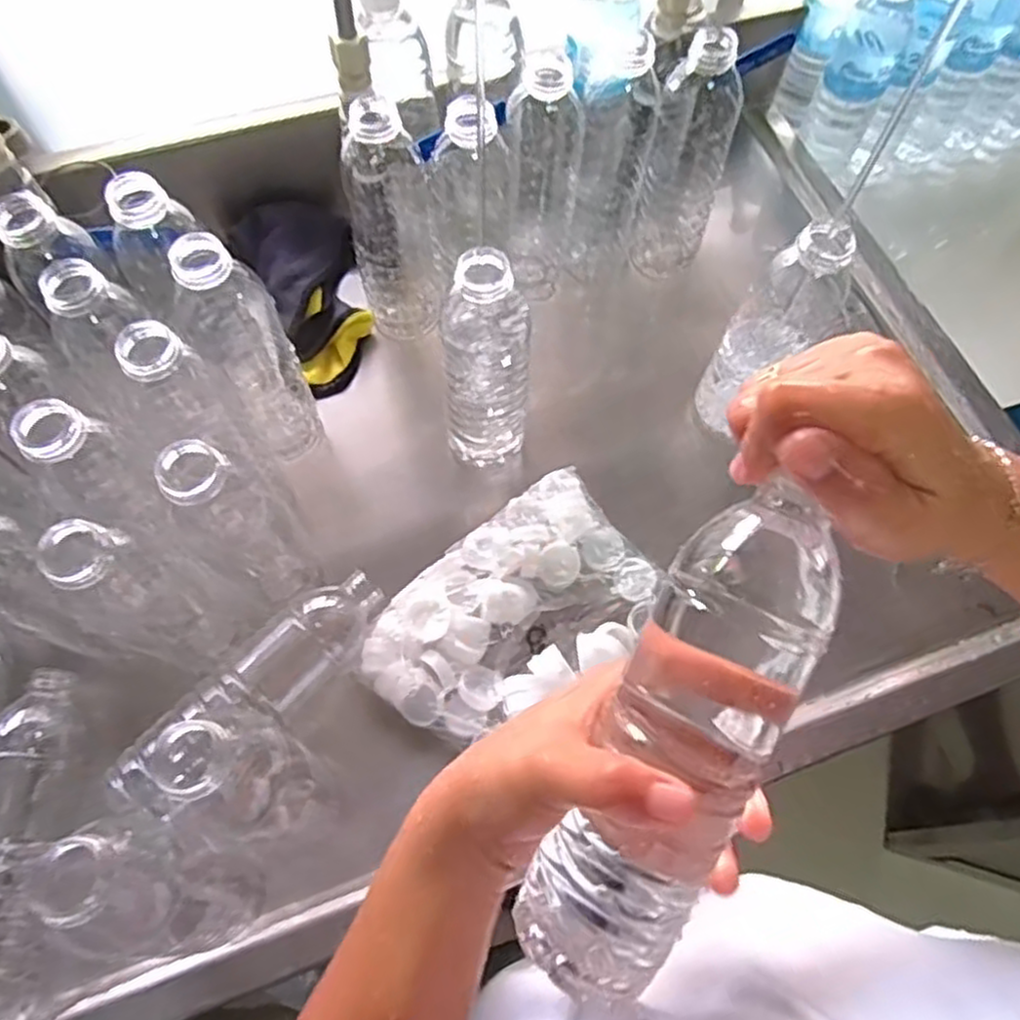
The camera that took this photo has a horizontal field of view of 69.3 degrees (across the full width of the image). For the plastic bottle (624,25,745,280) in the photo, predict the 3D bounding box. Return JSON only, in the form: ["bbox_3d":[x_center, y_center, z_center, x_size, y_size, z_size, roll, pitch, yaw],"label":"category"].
[{"bbox_3d":[0.146,-0.292,0.613,0.068,0.204,0.070,17,65,7],"label":"plastic bottle"}]

